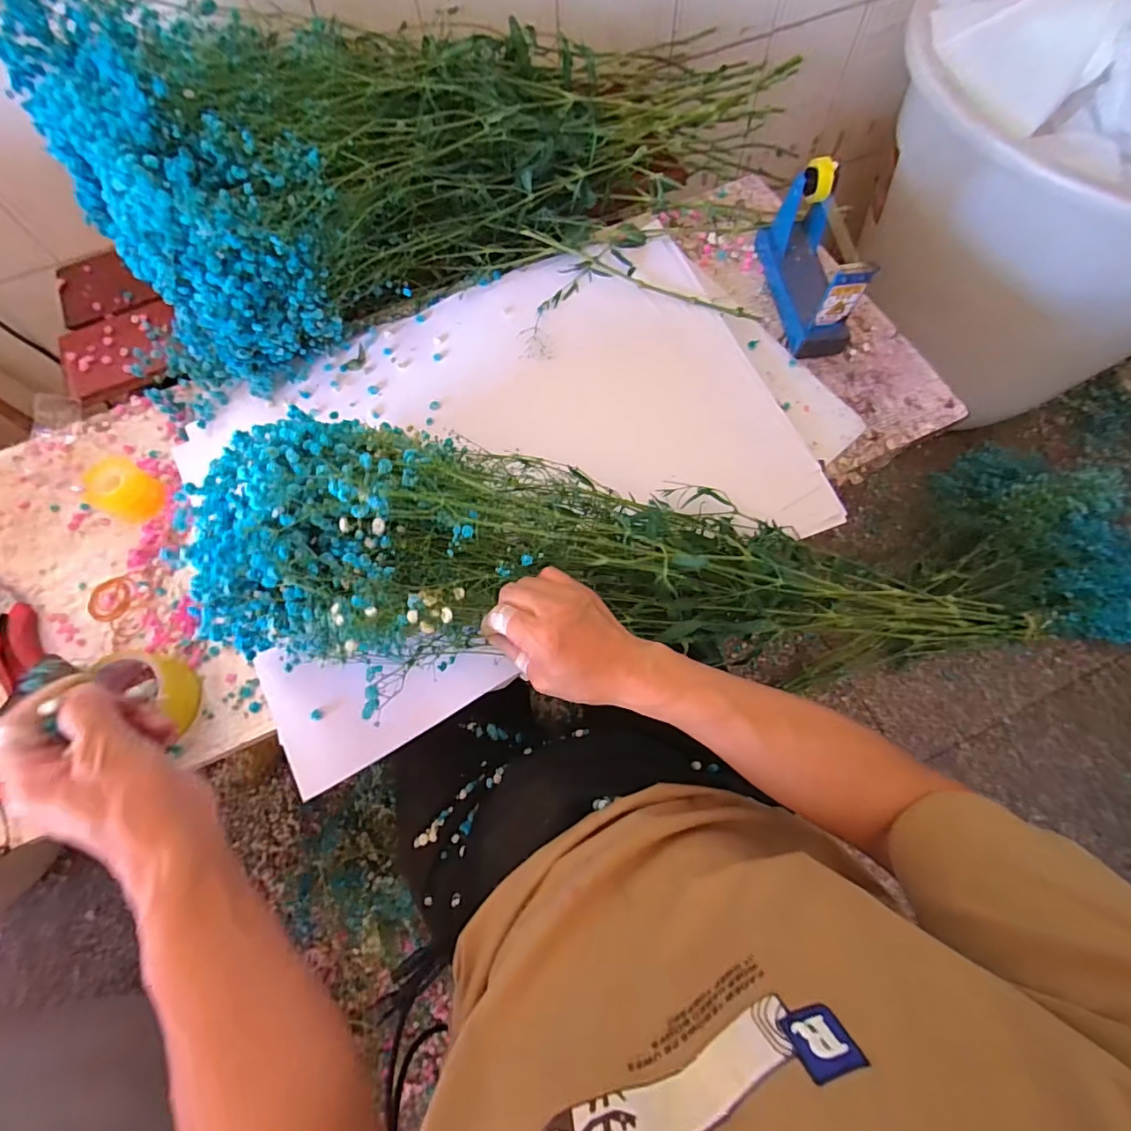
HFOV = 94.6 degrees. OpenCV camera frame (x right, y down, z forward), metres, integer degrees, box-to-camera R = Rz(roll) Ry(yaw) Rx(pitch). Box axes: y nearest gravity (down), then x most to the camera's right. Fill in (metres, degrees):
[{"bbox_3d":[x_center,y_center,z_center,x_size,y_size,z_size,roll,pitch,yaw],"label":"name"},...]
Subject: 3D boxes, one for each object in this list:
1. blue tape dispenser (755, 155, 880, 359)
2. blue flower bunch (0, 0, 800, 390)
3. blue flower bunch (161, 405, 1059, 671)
[{"bbox_3d":[0.297,-0.372,0.626,0.063,0.122,0.201,-9,69,-1],"label":"blue tape dispenser"},{"bbox_3d":[-0.129,-0.521,0.686,0.818,0.244,0.307,-25,70,-21],"label":"blue flower bunch"},{"bbox_3d":[0.097,0.010,0.504,0.798,0.131,0.192,6,69,-14],"label":"blue flower bunch"}]

